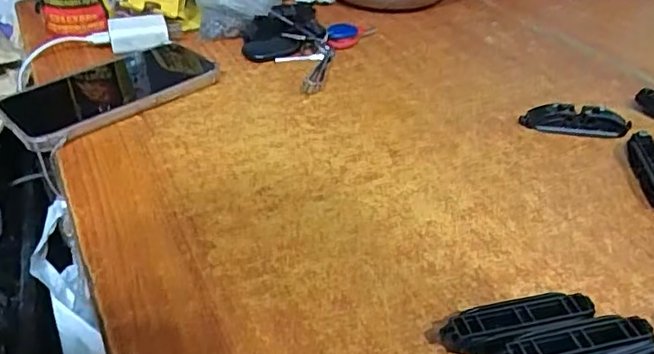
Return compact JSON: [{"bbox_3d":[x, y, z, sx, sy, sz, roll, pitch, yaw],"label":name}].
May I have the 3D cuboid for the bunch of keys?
[{"bbox_3d":[-0.030,-0.131,0.540,0.101,0.027,0.141,15,40,19],"label":"bunch of keys"}]

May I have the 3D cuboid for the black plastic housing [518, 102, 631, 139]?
[{"bbox_3d":[0.195,-0.044,0.439,0.079,0.019,0.017,7,38,9],"label":"black plastic housing"}]

